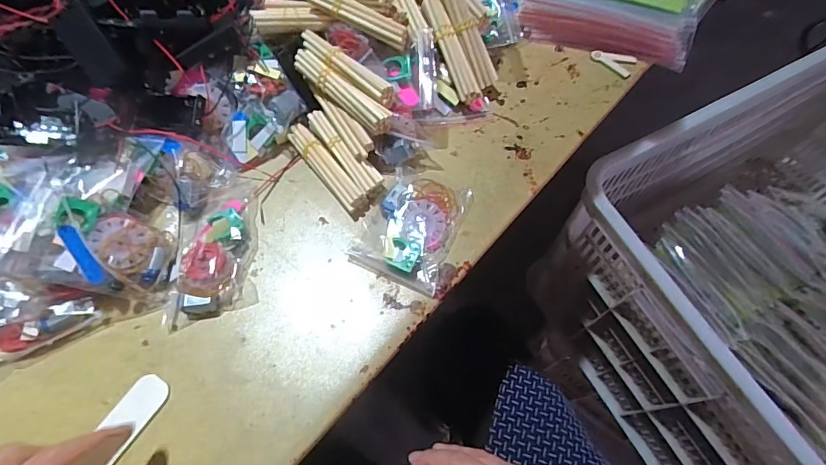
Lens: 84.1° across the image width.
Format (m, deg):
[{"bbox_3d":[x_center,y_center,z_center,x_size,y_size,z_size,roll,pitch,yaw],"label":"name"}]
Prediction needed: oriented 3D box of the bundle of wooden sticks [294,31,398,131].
[{"bbox_3d":[-0.063,-0.133,0.416,0.114,0.031,0.037,38,70,17],"label":"bundle of wooden sticks"}]

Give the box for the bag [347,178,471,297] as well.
[{"bbox_3d":[0.000,-0.007,0.388,0.076,0.017,0.098,24,66,12],"label":"bag"}]

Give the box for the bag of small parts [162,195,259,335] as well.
[{"bbox_3d":[-0.167,0.016,0.378,0.070,0.017,0.110,-8,64,-3],"label":"bag of small parts"}]

